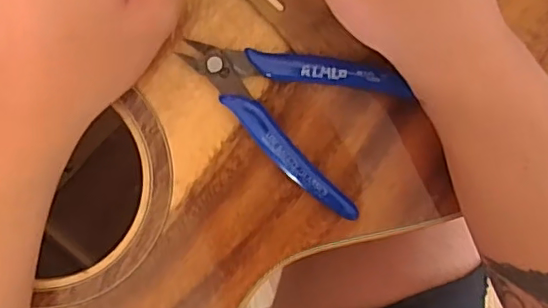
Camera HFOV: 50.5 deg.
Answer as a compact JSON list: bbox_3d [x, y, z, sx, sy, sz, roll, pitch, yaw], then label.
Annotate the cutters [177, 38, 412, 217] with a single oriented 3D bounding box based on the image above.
[{"bbox_3d":[0.007,-0.025,0.290,0.110,0.021,0.072,28,88,-9],"label":"cutters"}]

